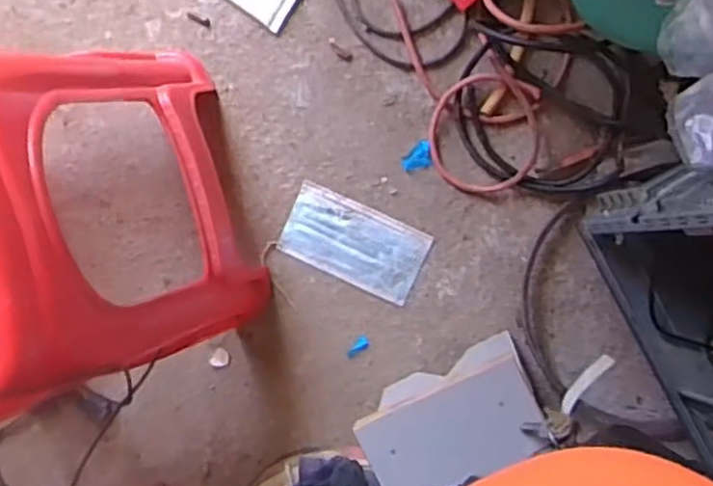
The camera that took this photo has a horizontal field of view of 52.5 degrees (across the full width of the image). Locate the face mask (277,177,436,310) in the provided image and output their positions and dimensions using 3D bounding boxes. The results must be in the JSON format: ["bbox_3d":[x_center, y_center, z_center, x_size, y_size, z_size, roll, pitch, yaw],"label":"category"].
[{"bbox_3d":[-0.002,0.001,0.892,0.172,0.010,0.092,25,100,5],"label":"face mask"}]

